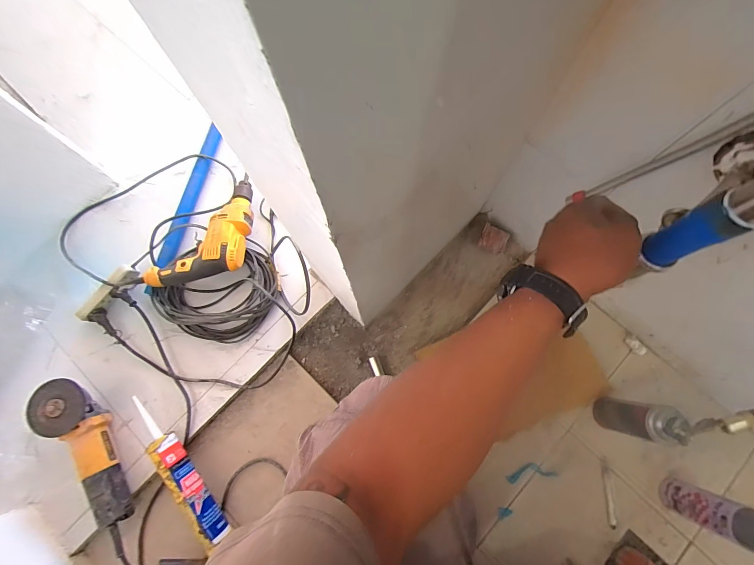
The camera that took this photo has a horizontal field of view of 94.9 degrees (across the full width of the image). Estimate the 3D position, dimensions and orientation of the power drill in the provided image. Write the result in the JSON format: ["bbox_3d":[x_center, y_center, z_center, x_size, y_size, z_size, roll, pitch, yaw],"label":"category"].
[{"bbox_3d":[-0.334,-0.084,0.734,0.147,0.077,0.279,26,67,6],"label":"power drill"}]

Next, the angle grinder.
[{"bbox_3d":[-0.560,0.324,0.651,0.109,0.098,0.278,-20,75,-6],"label":"angle grinder"}]

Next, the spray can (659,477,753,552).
[{"bbox_3d":[0.601,0.408,0.607,0.055,0.224,0.059,0,78,1],"label":"spray can"}]

